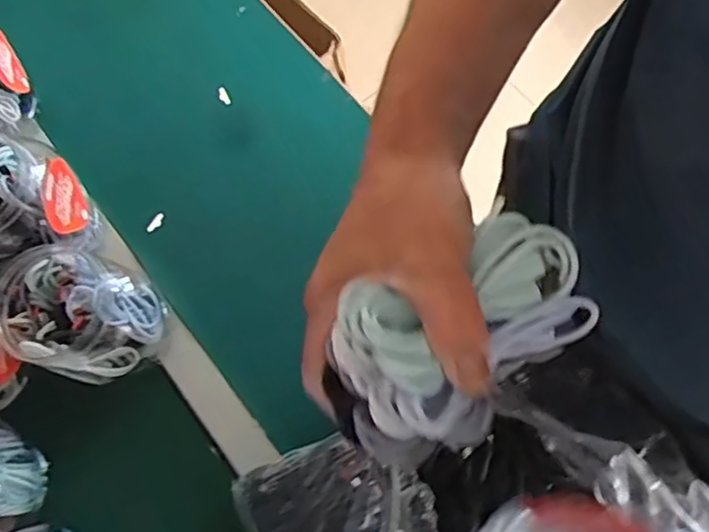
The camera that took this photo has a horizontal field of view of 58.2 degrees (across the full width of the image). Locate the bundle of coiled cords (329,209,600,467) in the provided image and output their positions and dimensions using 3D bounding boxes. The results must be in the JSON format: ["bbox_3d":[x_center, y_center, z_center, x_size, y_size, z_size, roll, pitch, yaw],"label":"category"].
[{"bbox_3d":[0.053,0.033,0.304,0.129,0.064,0.081,-31,73,-8],"label":"bundle of coiled cords"}]

